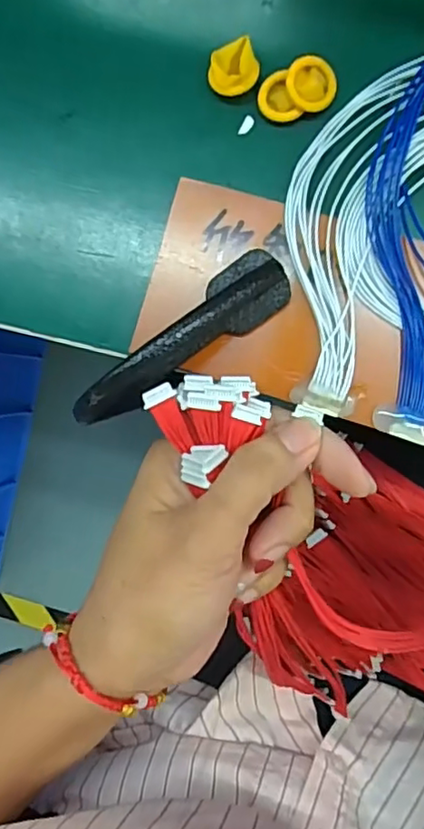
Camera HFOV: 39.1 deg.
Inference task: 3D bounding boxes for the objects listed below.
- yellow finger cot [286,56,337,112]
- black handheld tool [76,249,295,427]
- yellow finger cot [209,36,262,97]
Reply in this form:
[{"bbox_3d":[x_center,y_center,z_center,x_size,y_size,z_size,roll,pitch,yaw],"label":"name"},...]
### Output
[{"bbox_3d":[0.040,-0.130,0.235,0.019,0.008,0.018,0,93,7],"label":"yellow finger cot"},{"bbox_3d":[-0.011,-0.029,0.223,0.094,0.026,0.024,-38,88,-10],"label":"black handheld tool"},{"bbox_3d":[0.009,-0.138,0.238,0.020,0.007,0.019,0,93,7],"label":"yellow finger cot"}]

